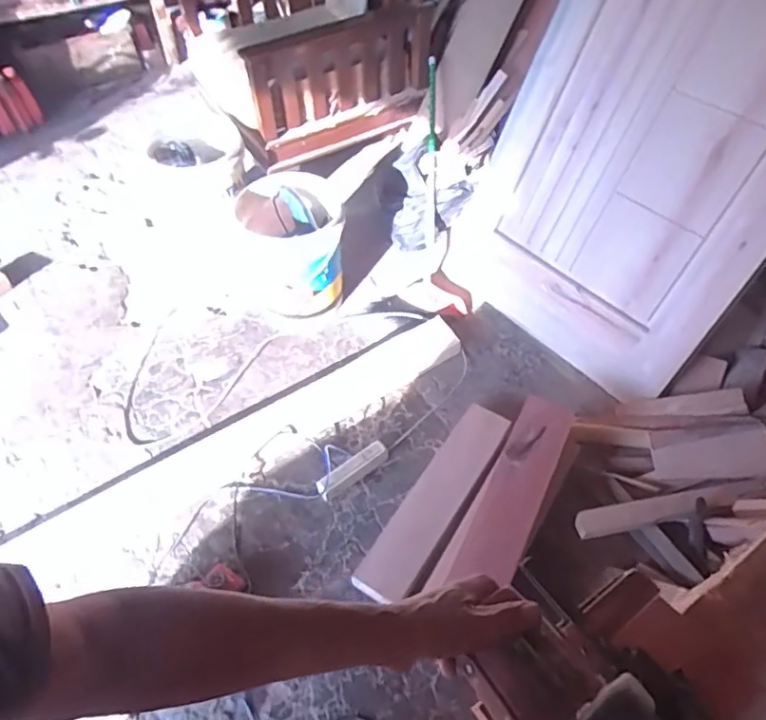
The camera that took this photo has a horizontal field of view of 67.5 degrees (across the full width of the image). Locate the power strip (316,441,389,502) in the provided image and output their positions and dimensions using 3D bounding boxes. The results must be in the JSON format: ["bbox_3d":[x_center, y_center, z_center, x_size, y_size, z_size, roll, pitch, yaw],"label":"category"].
[{"bbox_3d":[-0.076,0.280,1.468,0.209,0.048,0.049,-29,57,-20],"label":"power strip"}]

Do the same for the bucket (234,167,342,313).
[{"bbox_3d":[-0.270,-0.352,1.748,0.295,0.309,0.331,-8,52,-5],"label":"bucket"}]

